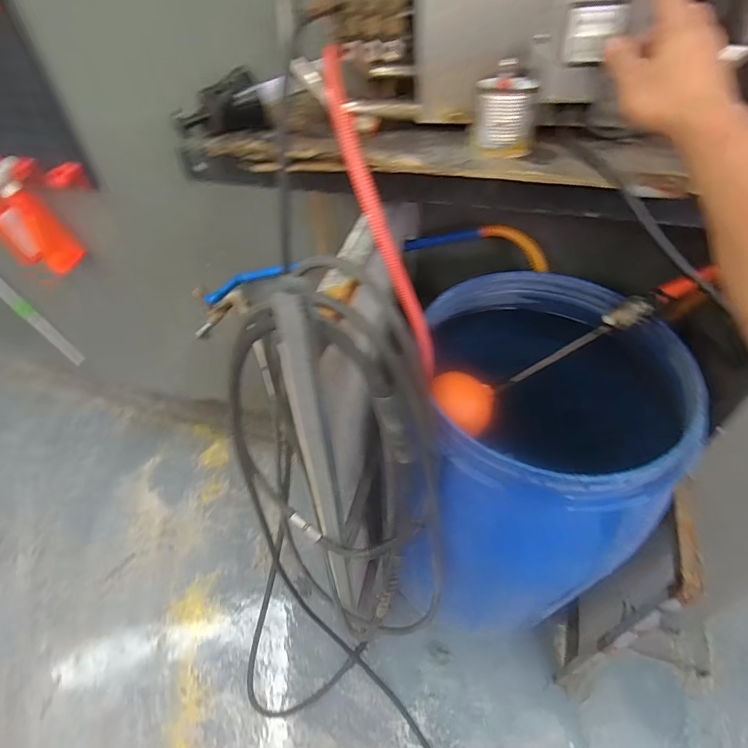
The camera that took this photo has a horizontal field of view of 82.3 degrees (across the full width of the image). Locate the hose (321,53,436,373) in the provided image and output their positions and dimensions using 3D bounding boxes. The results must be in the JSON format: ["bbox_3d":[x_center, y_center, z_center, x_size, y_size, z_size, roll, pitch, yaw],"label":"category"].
[{"bbox_3d":[0.018,-0.181,0.567,0.038,0.429,0.043,-33,25,-21],"label":"hose"}]

